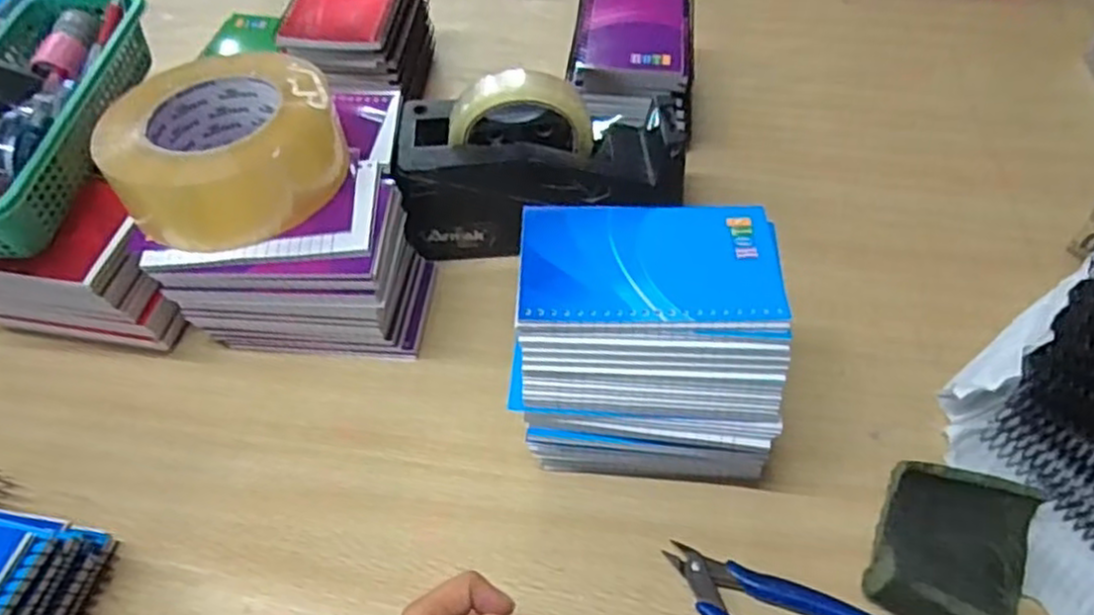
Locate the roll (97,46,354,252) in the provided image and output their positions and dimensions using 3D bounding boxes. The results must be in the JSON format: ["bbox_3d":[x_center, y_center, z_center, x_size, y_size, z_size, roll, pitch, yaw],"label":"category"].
[{"bbox_3d":[-0.191,-0.095,0.432,0.131,0.051,0.116,-20,54,-14],"label":"roll"}]

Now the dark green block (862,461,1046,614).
[{"bbox_3d":[0.213,0.129,0.379,0.072,0.029,0.095,21,55,17],"label":"dark green block"}]

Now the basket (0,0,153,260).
[{"bbox_3d":[-0.321,-0.126,0.452,0.090,0.049,0.228,-1,51,0],"label":"basket"}]

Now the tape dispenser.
[{"bbox_3d":[-0.002,-0.095,0.509,0.193,0.115,0.085,2,51,3],"label":"tape dispenser"}]

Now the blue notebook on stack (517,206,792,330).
[{"bbox_3d":[0.052,-0.024,0.371,0.129,0.007,0.082,1,51,2],"label":"blue notebook on stack"}]

